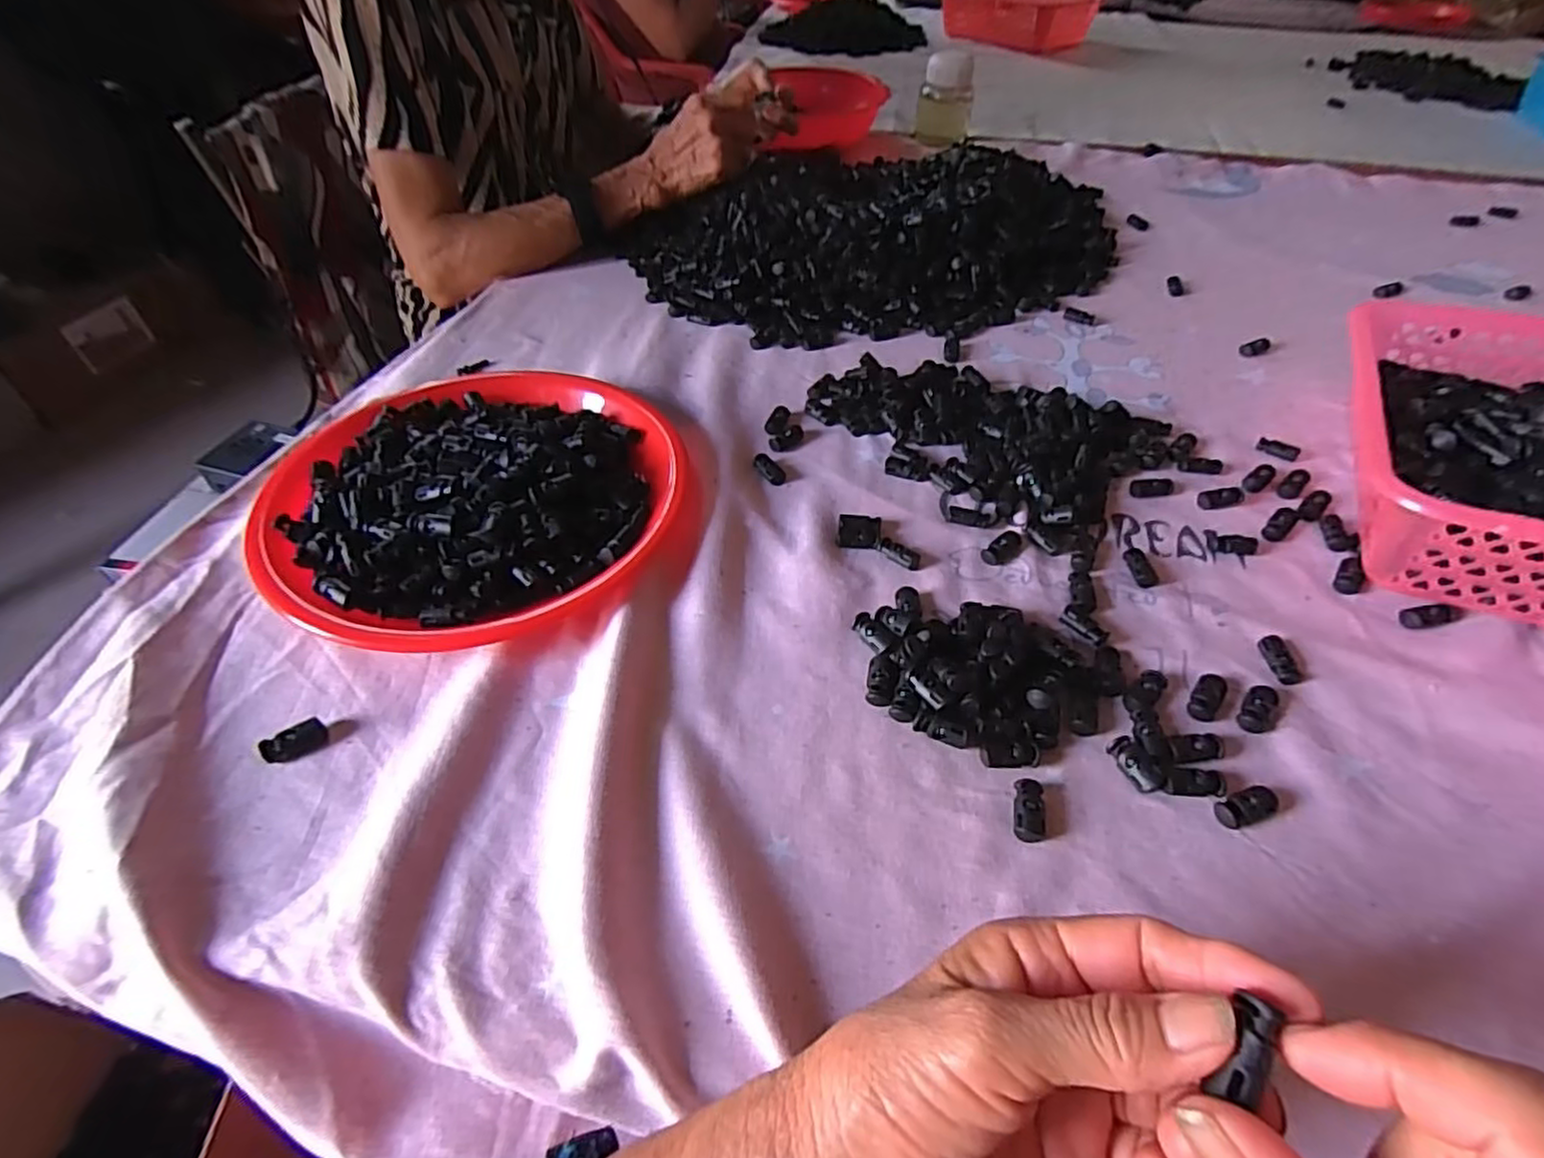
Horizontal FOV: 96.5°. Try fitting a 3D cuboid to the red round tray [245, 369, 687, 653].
[{"bbox_3d":[-0.191,-0.063,0.456,0.250,0.040,0.250,0,50,0],"label":"red round tray"}]

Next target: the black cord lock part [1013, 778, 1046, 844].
[{"bbox_3d":[0.120,0.108,0.322,0.014,0.008,0.028,11,51,9],"label":"black cord lock part"}]

